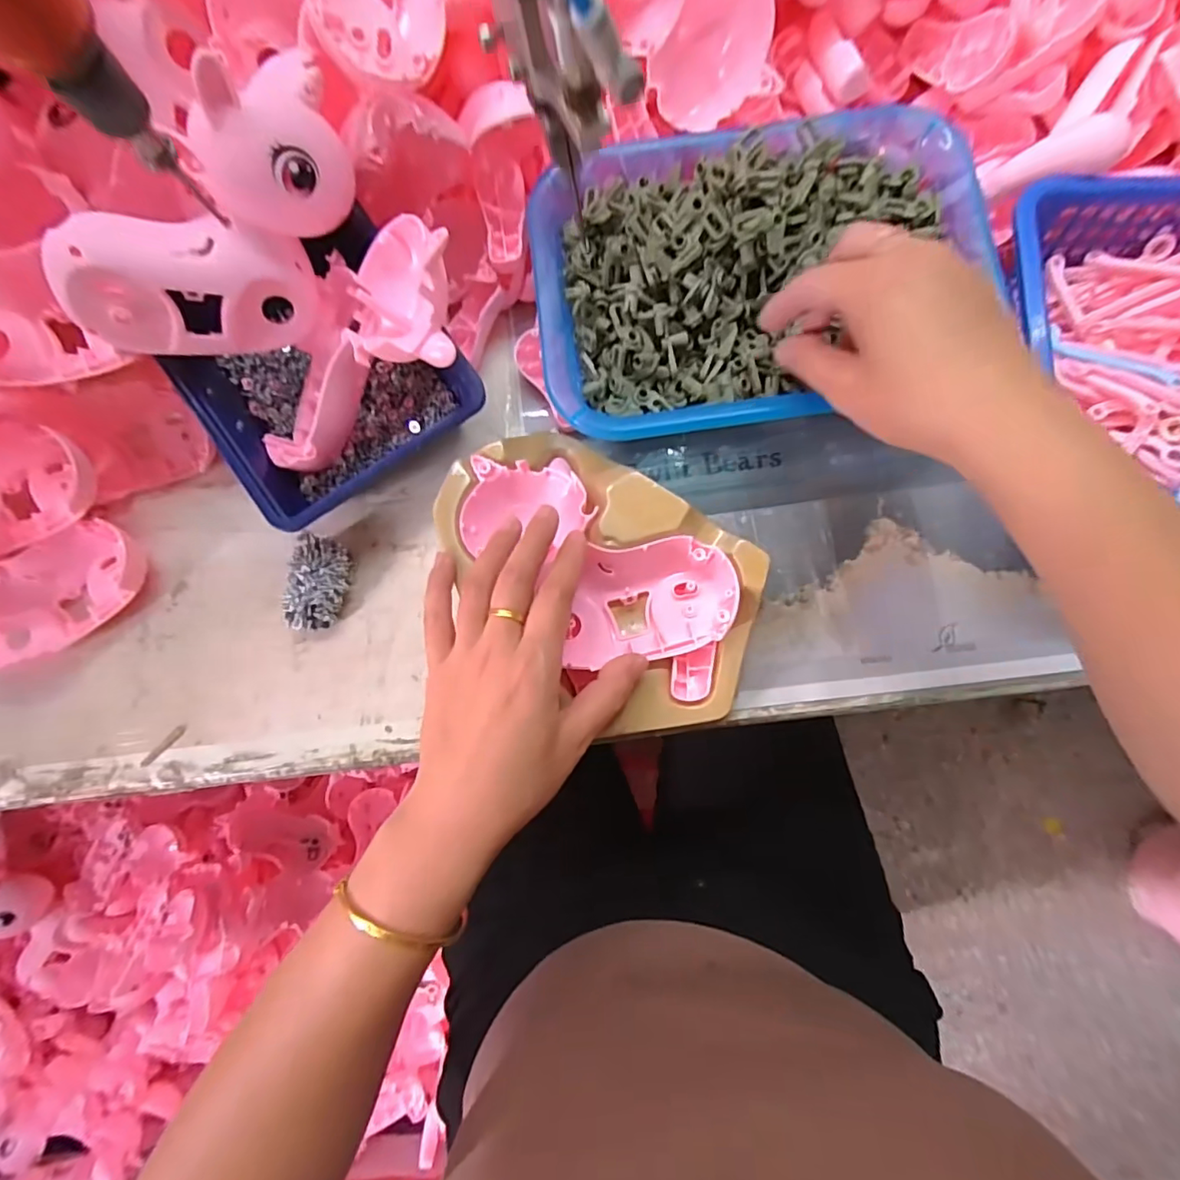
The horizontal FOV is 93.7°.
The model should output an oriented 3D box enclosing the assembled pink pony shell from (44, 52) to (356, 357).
[{"bbox_3d":[-0.182,-0.179,0.281,0.159,0.091,0.062,-45,54,1],"label":"assembled pink pony shell"}]

